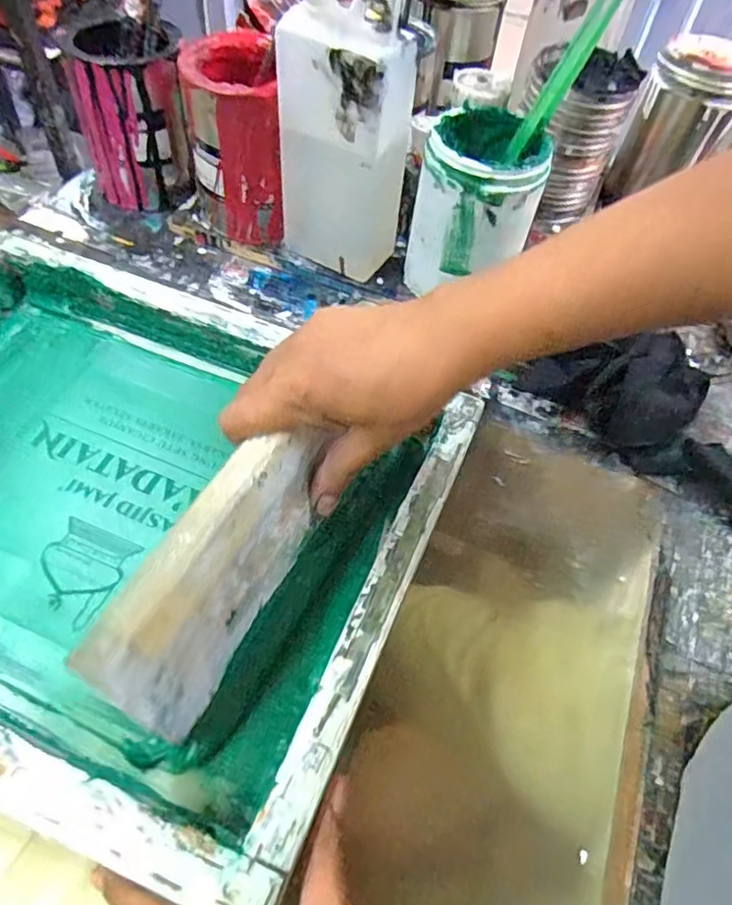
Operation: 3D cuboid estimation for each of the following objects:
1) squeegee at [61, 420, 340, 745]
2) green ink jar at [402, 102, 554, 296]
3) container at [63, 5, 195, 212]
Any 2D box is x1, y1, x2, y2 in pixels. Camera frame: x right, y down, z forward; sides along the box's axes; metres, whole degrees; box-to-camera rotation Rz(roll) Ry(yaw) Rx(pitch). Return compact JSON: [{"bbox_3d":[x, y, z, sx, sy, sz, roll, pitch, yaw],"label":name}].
[{"bbox_3d":[-0.077,0.063,0.316,0.027,0.087,0.157,11,52,29],"label":"squeegee"},{"bbox_3d":[0.095,-0.210,0.514,0.099,0.126,0.096,18,55,7],"label":"green ink jar"},{"bbox_3d":[-0.233,-0.335,0.591,0.092,0.140,0.103,-18,59,-17],"label":"container"}]

